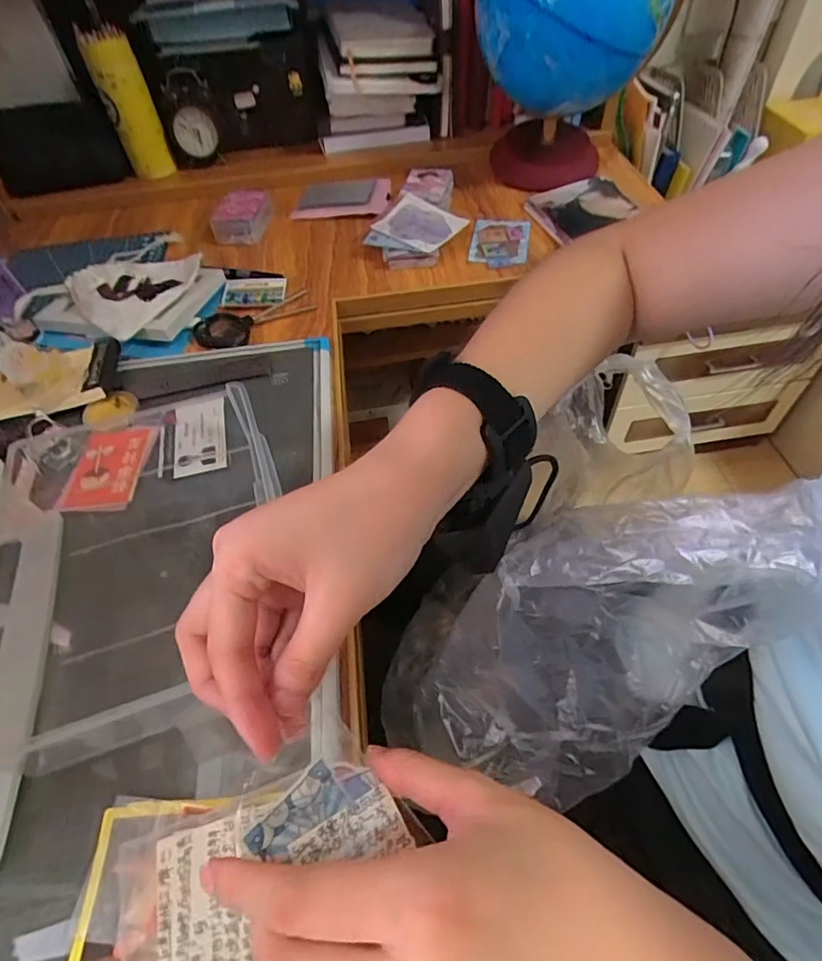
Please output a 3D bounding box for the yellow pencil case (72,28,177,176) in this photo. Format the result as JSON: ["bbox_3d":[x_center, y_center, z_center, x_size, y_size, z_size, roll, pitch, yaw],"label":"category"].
[{"bbox_3d":[-0.397,-0.529,0.717,0.064,0.171,0.051,-23,53,-13],"label":"yellow pencil case"}]

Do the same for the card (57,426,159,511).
[{"bbox_3d":[-0.248,-0.013,0.417,0.060,0.004,0.085,-5,51,1],"label":"card"}]

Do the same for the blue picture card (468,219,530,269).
[{"bbox_3d":[0.112,-0.303,0.637,0.070,0.005,0.116,7,55,9],"label":"blue picture card"}]

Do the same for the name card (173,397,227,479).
[{"bbox_3d":[-0.181,-0.038,0.434,0.044,0.009,0.082,-15,52,-6],"label":"name card"}]

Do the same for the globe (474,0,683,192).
[{"bbox_3d":[0.200,-0.537,0.626,0.214,0.301,0.182,12,53,14],"label":"globe"}]

